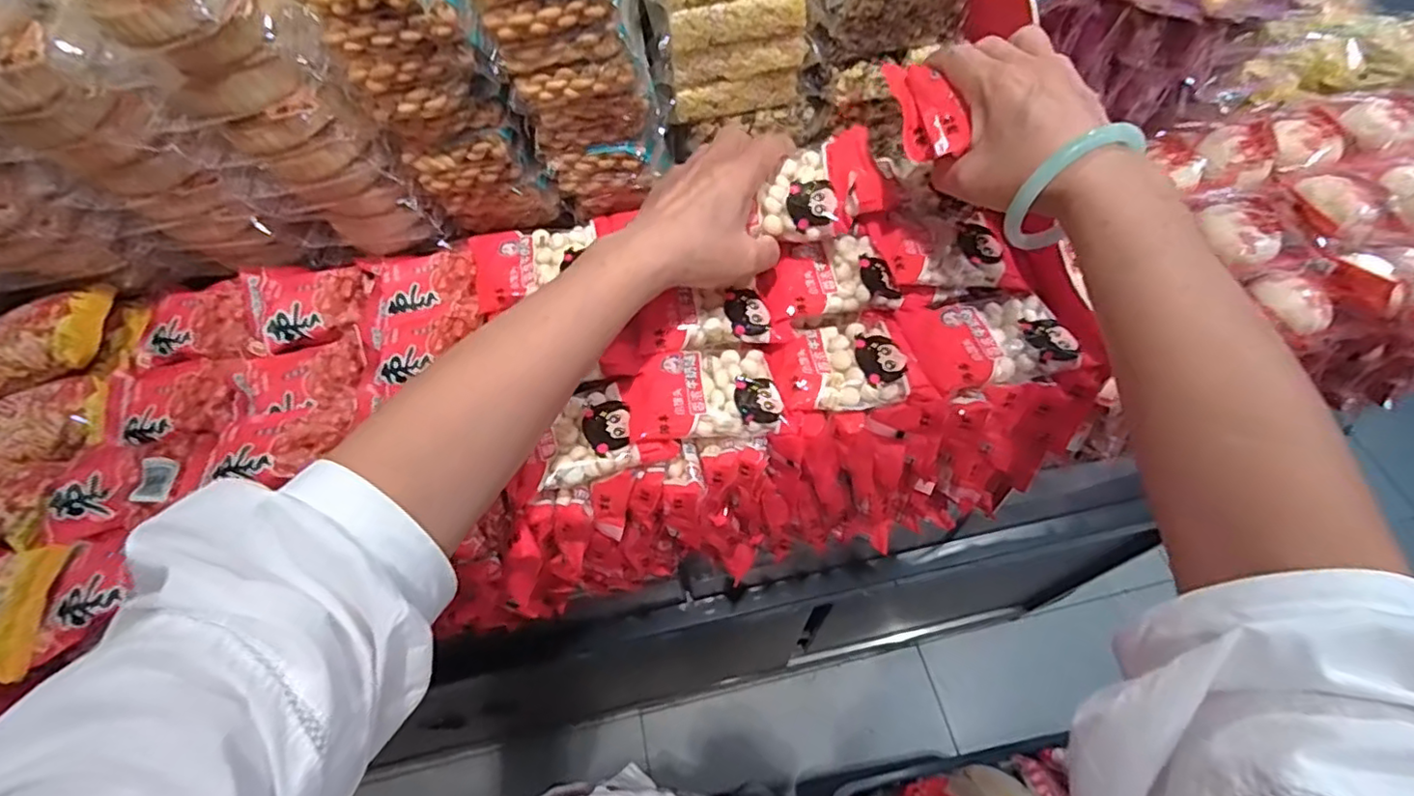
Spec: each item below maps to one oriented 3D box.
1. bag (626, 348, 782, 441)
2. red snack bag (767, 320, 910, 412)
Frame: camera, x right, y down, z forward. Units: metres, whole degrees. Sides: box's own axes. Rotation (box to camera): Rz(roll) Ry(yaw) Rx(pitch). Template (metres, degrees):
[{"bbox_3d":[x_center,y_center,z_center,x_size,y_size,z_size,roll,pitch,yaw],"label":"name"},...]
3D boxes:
[{"bbox_3d":[-0.003,-0.008,0.410,0.097,0.014,0.067,-8,60,-1],"label":"bag"},{"bbox_3d":[0.090,-0.026,0.428,0.086,0.018,0.070,-10,60,-2],"label":"red snack bag"}]

